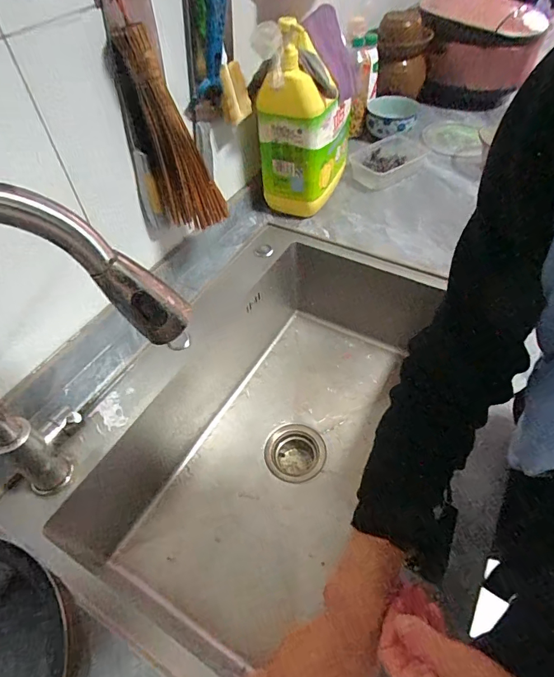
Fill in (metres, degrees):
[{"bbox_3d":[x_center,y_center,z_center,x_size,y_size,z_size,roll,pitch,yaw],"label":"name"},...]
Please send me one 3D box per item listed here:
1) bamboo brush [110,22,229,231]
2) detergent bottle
[{"bbox_3d":[-0.139,-0.279,0.590,0.094,0.263,0.047,-23,52,-15],"label":"bamboo brush"},{"bbox_3d":[0.060,-0.413,0.814,0.125,0.313,0.211,18,53,18],"label":"detergent bottle"}]

